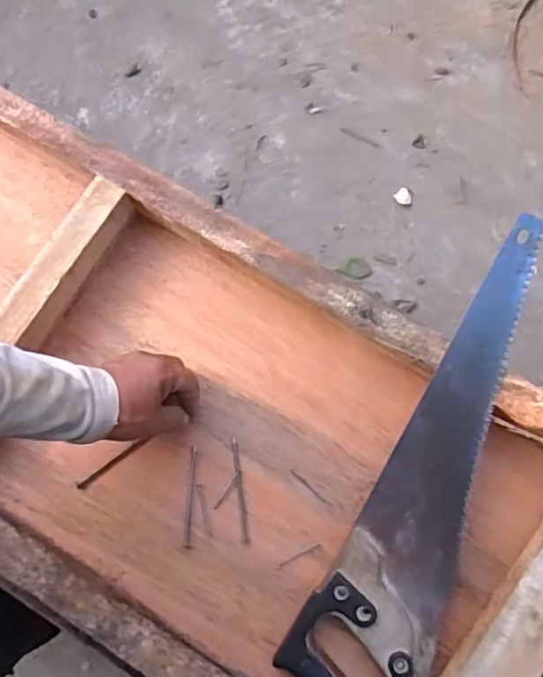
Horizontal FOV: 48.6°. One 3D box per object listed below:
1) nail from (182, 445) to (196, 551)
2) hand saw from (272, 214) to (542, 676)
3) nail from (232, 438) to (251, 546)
[{"bbox_3d":[-0.080,0.161,0.607,0.009,0.006,0.100,5,78,0],"label":"nail"},{"bbox_3d":[0.166,0.131,0.567,0.115,0.023,0.483,29,86,4],"label":"hand saw"},{"bbox_3d":[-0.032,0.154,0.607,0.008,0.004,0.104,-6,78,-2],"label":"nail"}]

